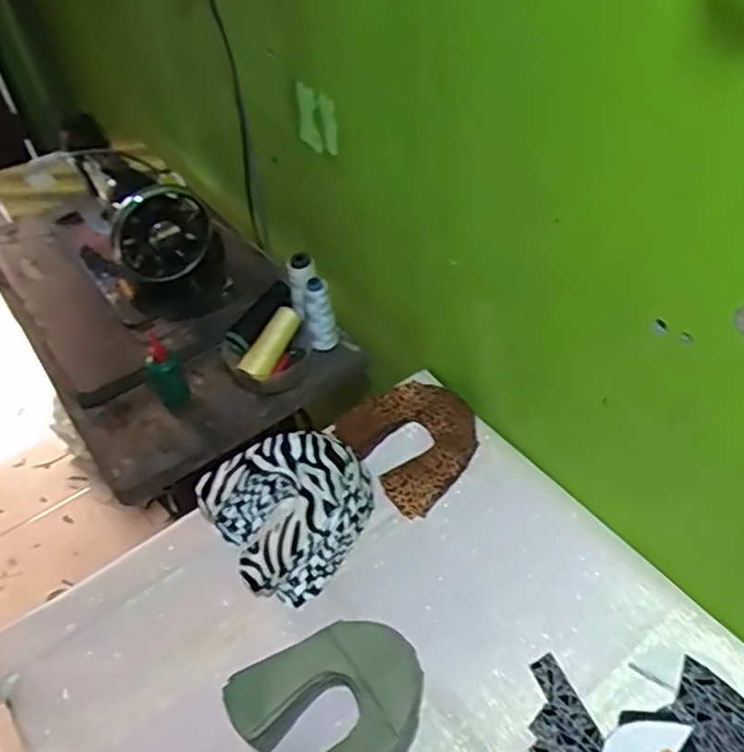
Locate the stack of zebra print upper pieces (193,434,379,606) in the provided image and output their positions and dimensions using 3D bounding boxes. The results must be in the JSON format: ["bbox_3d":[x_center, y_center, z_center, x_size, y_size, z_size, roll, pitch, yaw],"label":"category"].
[{"bbox_3d":[-0.089,0.144,0.768,0.181,0.079,0.176,-32,53,-24],"label":"stack of zebra print upper pieces"}]

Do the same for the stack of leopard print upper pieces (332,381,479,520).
[{"bbox_3d":[0.057,0.076,0.840,0.154,0.019,0.158,-35,61,-16],"label":"stack of leopard print upper pieces"}]

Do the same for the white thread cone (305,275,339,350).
[{"bbox_3d":[-0.072,-0.082,0.953,0.043,0.119,0.044,-9,47,-4],"label":"white thread cone"}]

